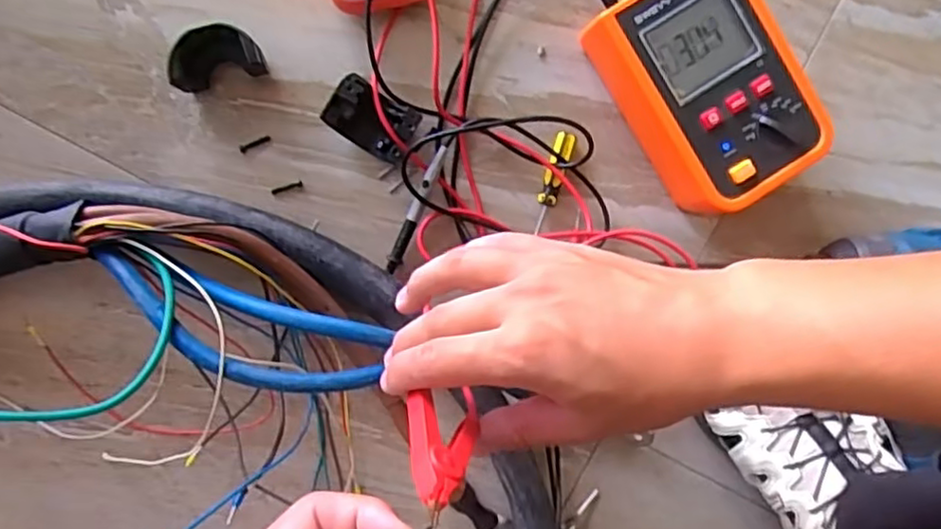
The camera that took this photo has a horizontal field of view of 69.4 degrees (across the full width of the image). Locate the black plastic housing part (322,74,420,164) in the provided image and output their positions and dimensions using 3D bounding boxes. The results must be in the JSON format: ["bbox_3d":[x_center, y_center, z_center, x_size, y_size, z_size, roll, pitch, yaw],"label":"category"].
[{"bbox_3d":[-0.066,-0.098,0.465,0.058,0.034,0.037,32,90,-6],"label":"black plastic housing part"}]

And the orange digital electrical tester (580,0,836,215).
[{"bbox_3d":[0.159,-0.121,0.469,0.101,0.064,0.154,-31,95,-3],"label":"orange digital electrical tester"}]

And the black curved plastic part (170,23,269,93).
[{"bbox_3d":[-0.169,-0.137,0.451,0.060,0.039,0.030,-12,94,-4],"label":"black curved plastic part"}]

